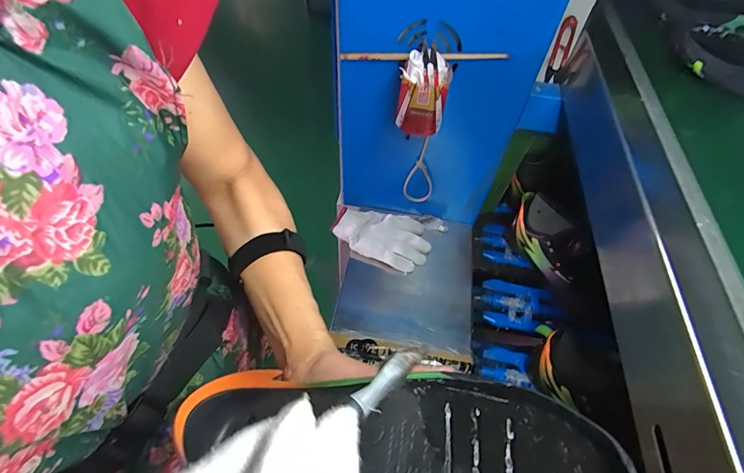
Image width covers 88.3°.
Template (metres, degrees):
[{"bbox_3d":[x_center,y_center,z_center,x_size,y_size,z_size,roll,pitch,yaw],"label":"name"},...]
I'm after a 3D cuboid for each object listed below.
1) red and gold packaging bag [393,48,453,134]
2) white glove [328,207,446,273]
[{"bbox_3d":[0.070,-0.200,0.530,0.064,0.102,0.056,9,53,2],"label":"red and gold packaging bag"},{"bbox_3d":[0.035,-0.017,0.750,0.191,0.043,0.141,22,55,12],"label":"white glove"}]

